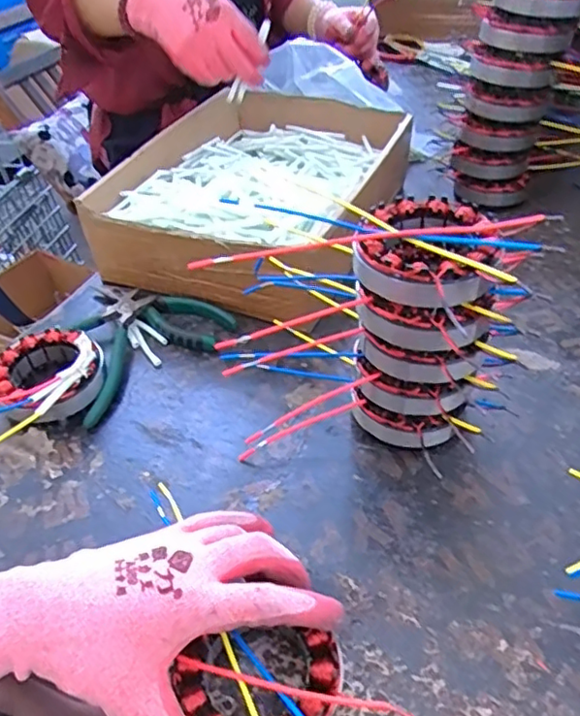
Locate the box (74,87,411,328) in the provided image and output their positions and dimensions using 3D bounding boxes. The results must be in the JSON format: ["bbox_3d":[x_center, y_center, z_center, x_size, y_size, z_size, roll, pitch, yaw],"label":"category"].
[{"bbox_3d":[-0.024,-0.181,0.662,0.235,0.102,0.336,13,44,18],"label":"box"}]

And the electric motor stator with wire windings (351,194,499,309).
[{"bbox_3d":[0.082,-0.065,0.368,0.080,0.028,0.088,-3,42,2],"label":"electric motor stator with wire windings"}]

